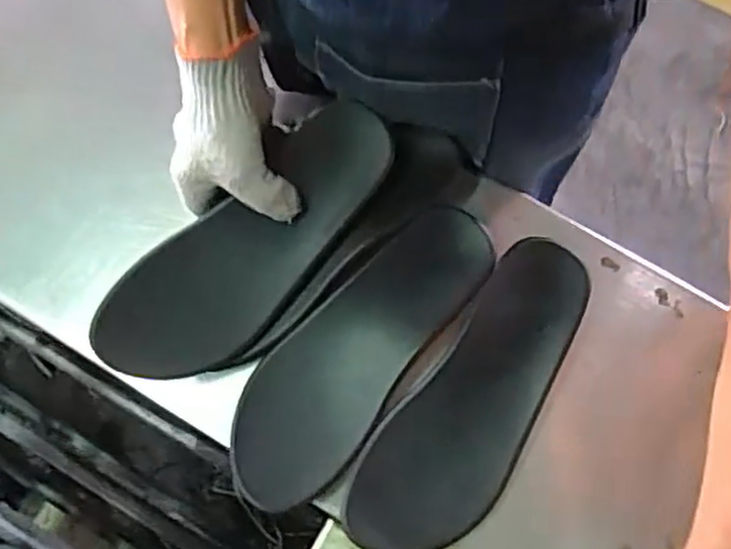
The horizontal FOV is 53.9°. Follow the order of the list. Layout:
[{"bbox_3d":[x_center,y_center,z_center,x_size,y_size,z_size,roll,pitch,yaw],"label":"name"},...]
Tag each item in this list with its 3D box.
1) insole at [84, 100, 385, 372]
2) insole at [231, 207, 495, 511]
[{"bbox_3d":[-0.081,-0.022,0.539,0.252,0.027,0.095,-44,92,-4],"label":"insole"},{"bbox_3d":[-0.006,0.054,0.542,0.093,0.011,0.255,39,76,9],"label":"insole"}]

